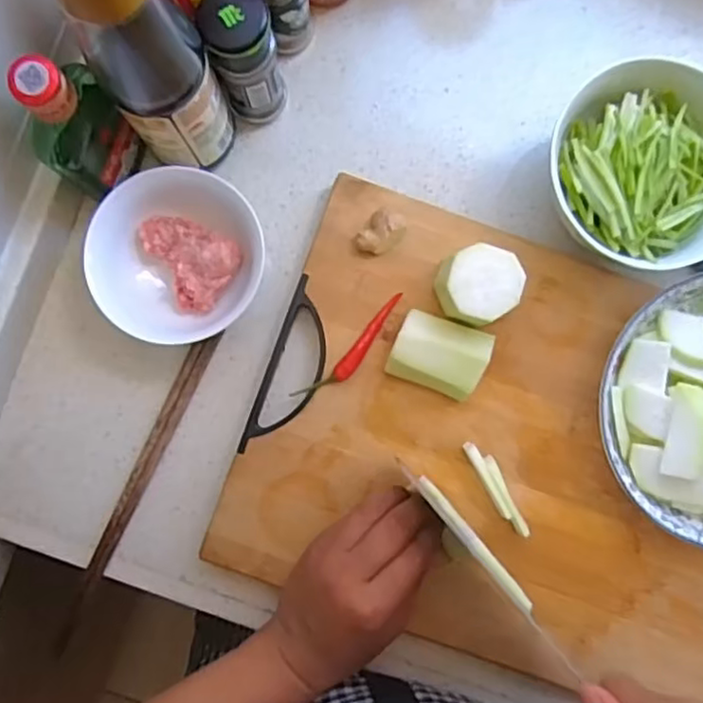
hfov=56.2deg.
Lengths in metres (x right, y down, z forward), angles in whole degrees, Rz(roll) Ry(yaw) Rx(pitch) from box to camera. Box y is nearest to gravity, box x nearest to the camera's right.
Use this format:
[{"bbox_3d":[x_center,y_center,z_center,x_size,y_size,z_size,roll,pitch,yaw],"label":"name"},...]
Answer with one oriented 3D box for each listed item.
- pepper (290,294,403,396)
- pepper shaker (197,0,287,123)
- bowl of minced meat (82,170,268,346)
[{"bbox_3d":[0.002,0.001,0.440,0.096,0.007,0.018,-45,89,-2],"label":"pepper"},{"bbox_3d":[-0.066,-0.183,0.416,0.039,0.111,0.039,-16,89,-1],"label":"pepper shaker"},{"bbox_3d":[-0.110,-0.059,0.435,0.105,0.058,0.105,0,88,-1],"label":"bowl of minced meat"}]

